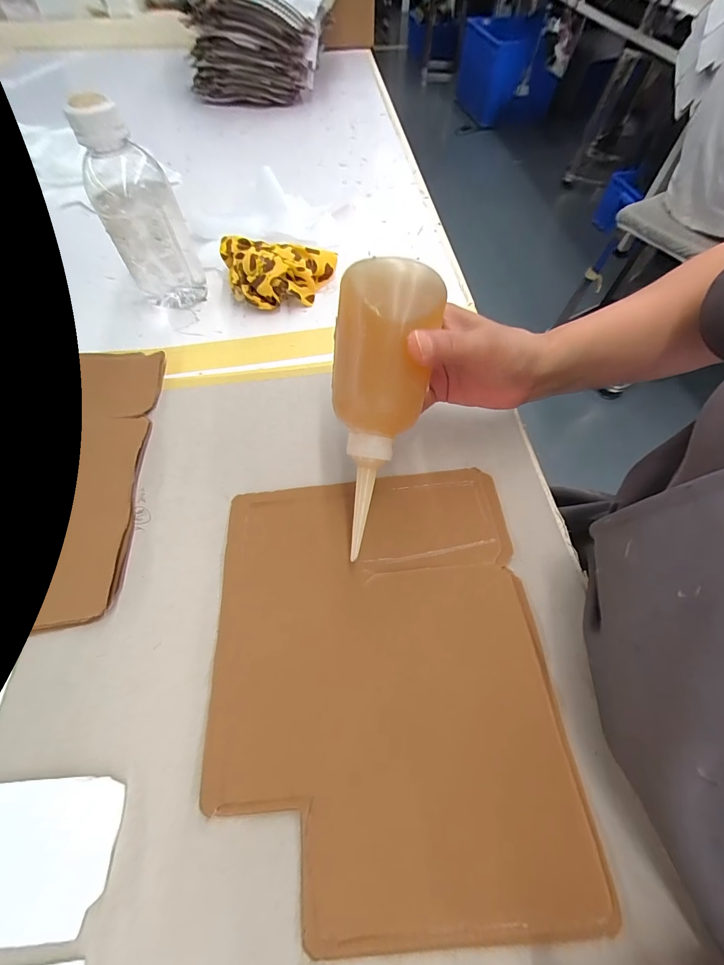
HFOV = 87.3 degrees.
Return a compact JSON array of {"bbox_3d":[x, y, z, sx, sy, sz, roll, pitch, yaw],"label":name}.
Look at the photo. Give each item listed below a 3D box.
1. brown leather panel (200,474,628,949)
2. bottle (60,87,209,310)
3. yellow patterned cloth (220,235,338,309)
[{"bbox_3d":[0.009,0.103,0.230,0.193,0.004,0.241,-5,59,-1],"label":"brown leather panel"},{"bbox_3d":[-0.202,-0.243,0.352,0.066,0.159,0.056,-22,61,-11],"label":"bottle"},{"bbox_3d":[-0.084,-0.223,0.401,0.117,0.047,0.063,-9,60,-3],"label":"yellow patterned cloth"}]

